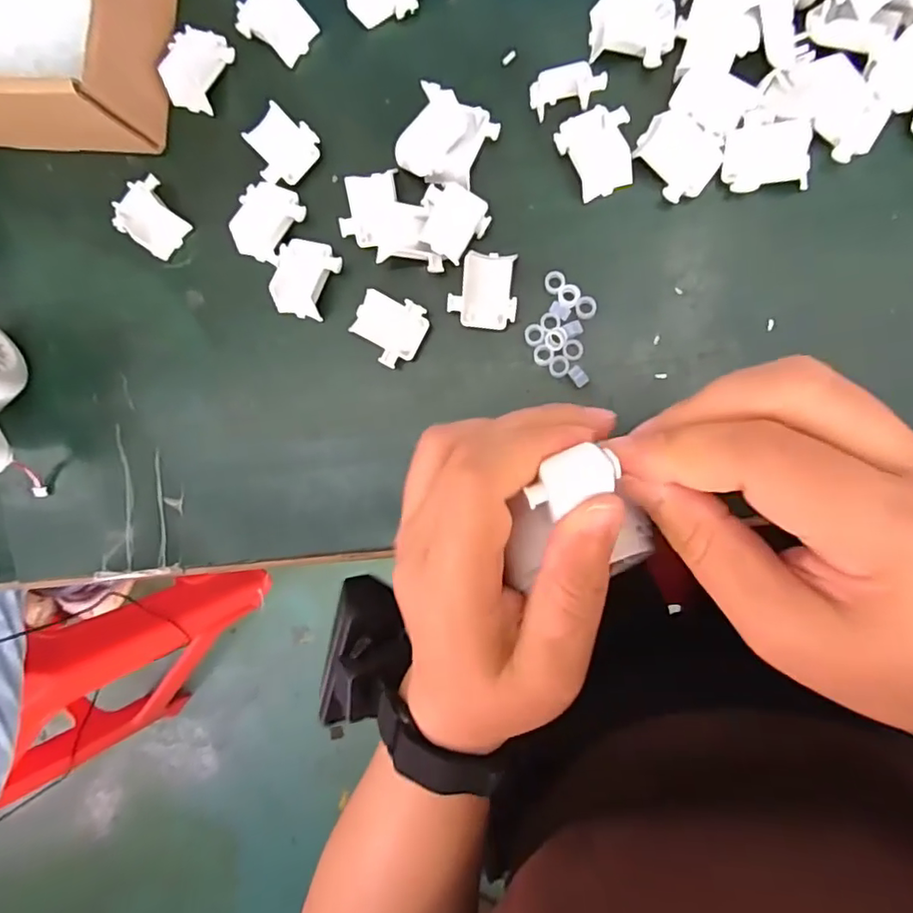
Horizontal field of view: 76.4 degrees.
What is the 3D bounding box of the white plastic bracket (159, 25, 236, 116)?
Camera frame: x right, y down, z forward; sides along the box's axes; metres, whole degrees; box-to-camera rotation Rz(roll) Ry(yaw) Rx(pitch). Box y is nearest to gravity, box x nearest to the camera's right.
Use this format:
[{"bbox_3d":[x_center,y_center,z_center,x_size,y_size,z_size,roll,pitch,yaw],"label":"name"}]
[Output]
[{"bbox_3d":[-0.120,-0.179,0.267,0.025,0.012,0.034,28,97,6],"label":"white plastic bracket"}]

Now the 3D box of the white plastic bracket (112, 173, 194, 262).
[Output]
[{"bbox_3d":[-0.145,-0.113,0.274,0.032,0.016,0.028,45,98,4],"label":"white plastic bracket"}]

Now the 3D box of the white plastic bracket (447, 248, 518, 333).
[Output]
[{"bbox_3d":[0.012,-0.071,0.250,0.029,0.010,0.030,7,94,8],"label":"white plastic bracket"}]

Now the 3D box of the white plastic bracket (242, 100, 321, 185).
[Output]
[{"bbox_3d":[-0.078,-0.139,0.261,0.029,0.014,0.027,-43,86,8],"label":"white plastic bracket"}]

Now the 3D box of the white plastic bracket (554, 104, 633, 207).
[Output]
[{"bbox_3d":[0.060,-0.128,0.243,0.029,0.007,0.033,-21,90,9],"label":"white plastic bracket"}]

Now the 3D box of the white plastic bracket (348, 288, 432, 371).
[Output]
[{"bbox_3d":[-0.031,-0.058,0.259,0.033,0.010,0.029,32,97,6],"label":"white plastic bracket"}]

